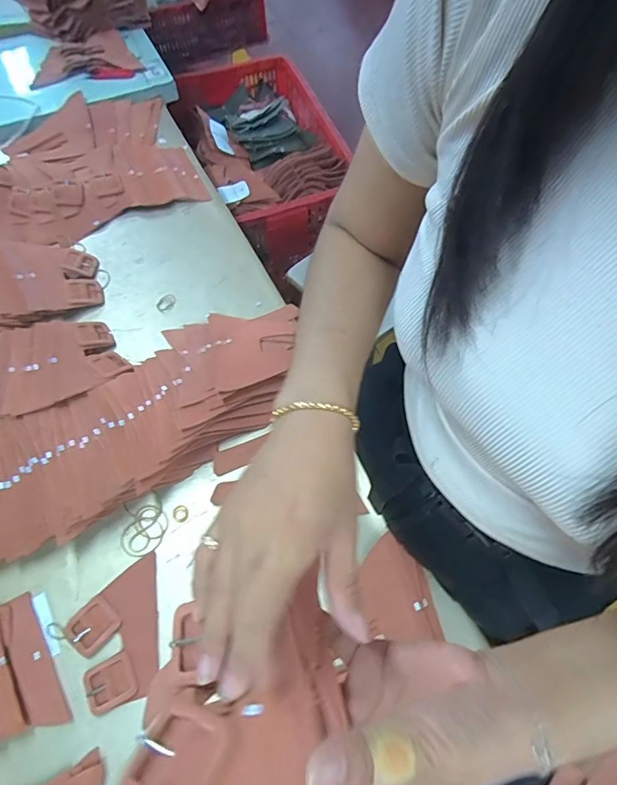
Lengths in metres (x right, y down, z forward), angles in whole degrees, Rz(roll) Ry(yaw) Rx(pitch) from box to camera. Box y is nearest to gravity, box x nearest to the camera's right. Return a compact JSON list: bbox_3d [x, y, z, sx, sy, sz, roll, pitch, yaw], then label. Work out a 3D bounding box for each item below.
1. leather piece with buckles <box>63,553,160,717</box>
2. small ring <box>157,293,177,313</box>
[{"bbox_3d":[-0.219,0.269,0.521,0.095,0.010,0.143,-11,63,-5],"label":"leather piece with buckles"},{"bbox_3d":[-0.225,-0.142,0.731,0.026,0.004,0.036,22,65,12],"label":"small ring"}]

